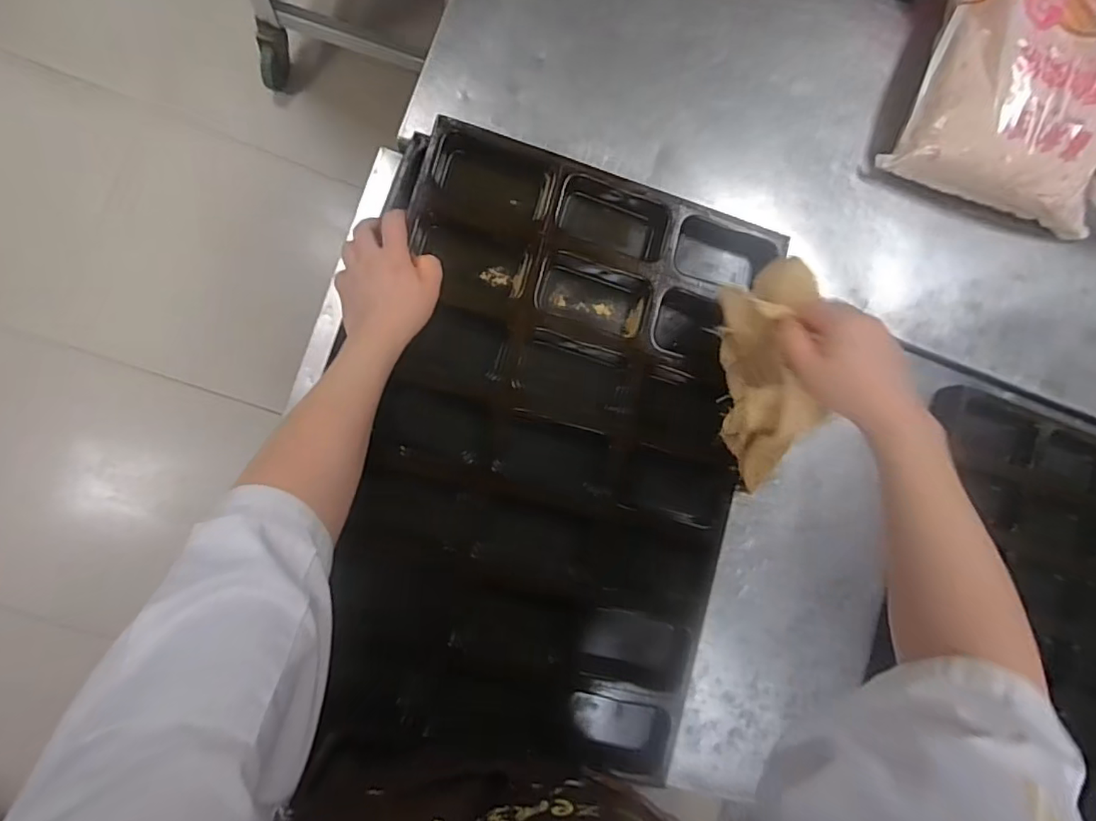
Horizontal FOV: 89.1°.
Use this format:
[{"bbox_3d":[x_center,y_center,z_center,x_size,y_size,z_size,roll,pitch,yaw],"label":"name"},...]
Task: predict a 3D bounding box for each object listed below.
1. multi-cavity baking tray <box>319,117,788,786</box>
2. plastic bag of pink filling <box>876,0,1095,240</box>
[{"bbox_3d":[0.008,0.042,0.576,0.375,0.059,0.581,12,85,-9],"label":"multi-cavity baking tray"},{"bbox_3d":[0.615,-0.440,0.695,0.302,0.139,0.347,16,85,-8],"label":"plastic bag of pink filling"}]

